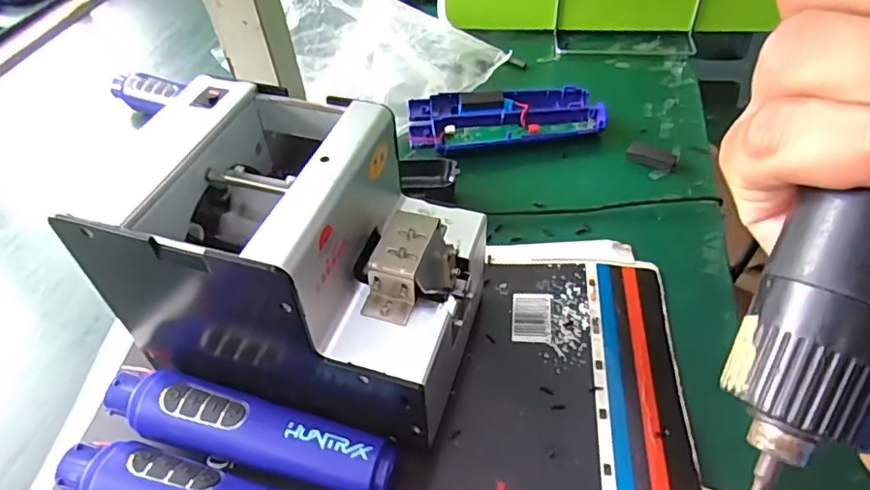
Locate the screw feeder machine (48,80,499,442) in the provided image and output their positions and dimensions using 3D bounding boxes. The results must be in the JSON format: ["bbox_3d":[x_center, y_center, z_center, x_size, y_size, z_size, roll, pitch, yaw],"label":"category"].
[{"bbox_3d":[-0.083,0.009,0.336,0.219,0.145,0.128,14,49,17],"label":"screw feeder machine"}]

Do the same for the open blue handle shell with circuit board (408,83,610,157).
[{"bbox_3d":[0.064,-0.119,0.532,0.173,0.023,0.075,-7,47,-3],"label":"open blue handle shell with circuit board"}]

